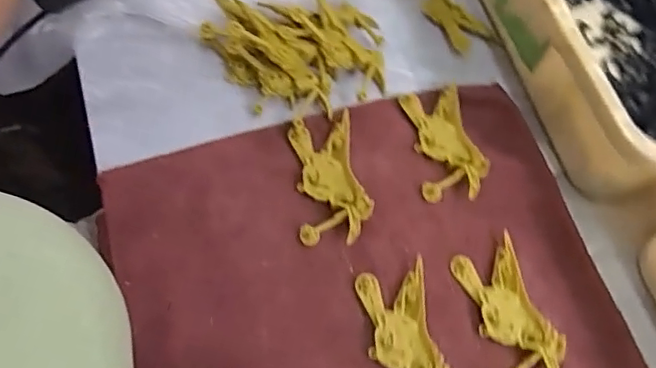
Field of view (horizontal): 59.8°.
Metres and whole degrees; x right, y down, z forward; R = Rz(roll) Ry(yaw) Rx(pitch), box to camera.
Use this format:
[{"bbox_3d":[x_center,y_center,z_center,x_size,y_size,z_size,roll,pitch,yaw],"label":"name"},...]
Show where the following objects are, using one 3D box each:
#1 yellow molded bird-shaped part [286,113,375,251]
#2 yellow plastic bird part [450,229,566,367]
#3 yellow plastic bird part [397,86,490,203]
[{"bbox_3d":[0.001,-0.005,0.433,0.052,0.011,0.104,-5,65,-8],"label":"yellow molded bird-shaped part"},{"bbox_3d":[0.127,0.092,0.397,0.052,0.007,0.101,-12,66,-11],"label":"yellow plastic bird part"},{"bbox_3d":[0.092,-0.035,0.456,0.051,0.013,0.101,-6,65,-8],"label":"yellow plastic bird part"}]

